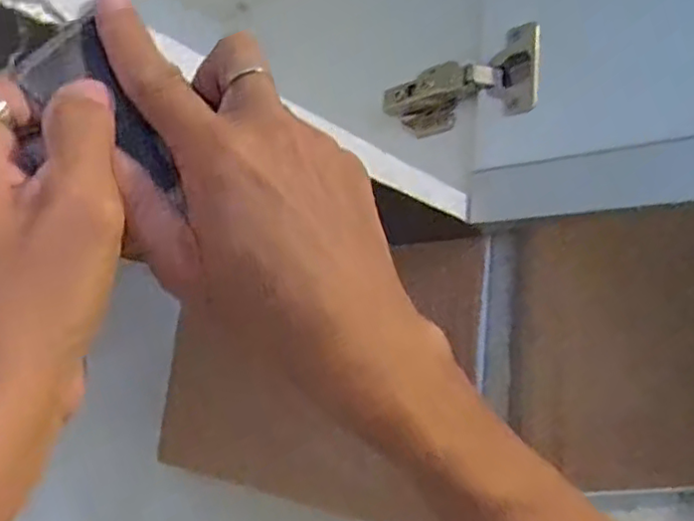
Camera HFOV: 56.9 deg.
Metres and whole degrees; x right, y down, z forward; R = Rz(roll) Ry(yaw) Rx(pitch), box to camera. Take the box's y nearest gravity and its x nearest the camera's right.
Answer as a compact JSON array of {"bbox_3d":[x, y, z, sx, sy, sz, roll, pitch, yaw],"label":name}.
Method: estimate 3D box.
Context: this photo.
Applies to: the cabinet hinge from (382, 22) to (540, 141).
[{"bbox_3d":[0.078,-0.125,0.448,0.027,0.056,0.115,18,-17,-42],"label":"cabinet hinge"}]

